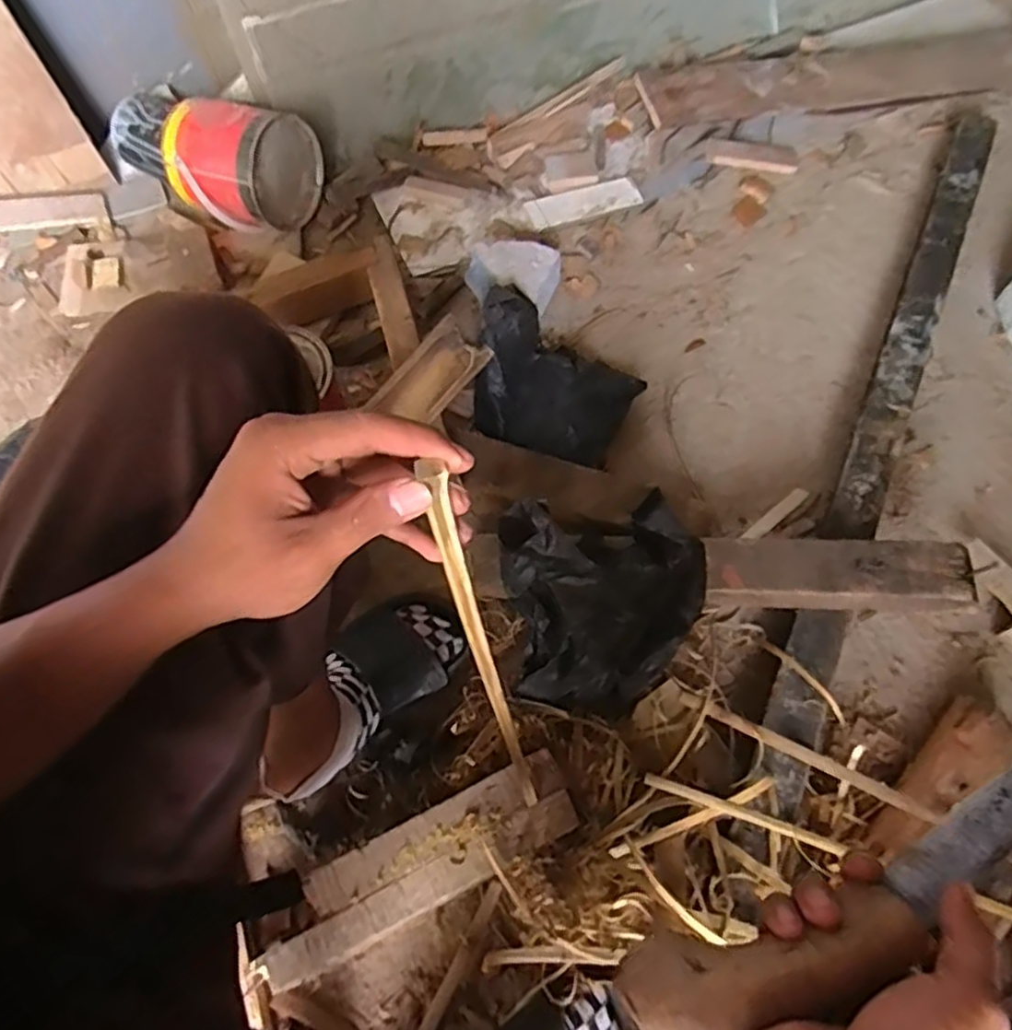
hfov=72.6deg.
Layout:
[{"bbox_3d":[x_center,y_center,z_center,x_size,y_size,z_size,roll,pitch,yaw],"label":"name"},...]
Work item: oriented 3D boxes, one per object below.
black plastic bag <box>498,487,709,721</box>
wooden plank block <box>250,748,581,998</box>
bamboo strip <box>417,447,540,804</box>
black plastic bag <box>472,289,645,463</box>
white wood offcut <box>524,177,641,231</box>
[{"bbox_3d":[0.095,0.086,0.704,0.181,0.173,0.194,-6,65,-2],"label":"black plastic bag"},{"bbox_3d":[-0.086,0.341,0.663,0.316,0.074,0.082,-25,68,-11],"label":"wooden plank block"},{"bbox_3d":[-0.008,0.109,0.437,0.012,0.397,0.011,-20,50,-8],"label":"bamboo strip"},{"bbox_3d":[0.048,-0.170,0.890,0.225,0.088,0.170,25,68,11],"label":"black plastic bag"},{"bbox_3d":[0.122,-0.484,1.069,0.174,0.012,0.061,-16,66,-6],"label":"white wood offcut"}]

